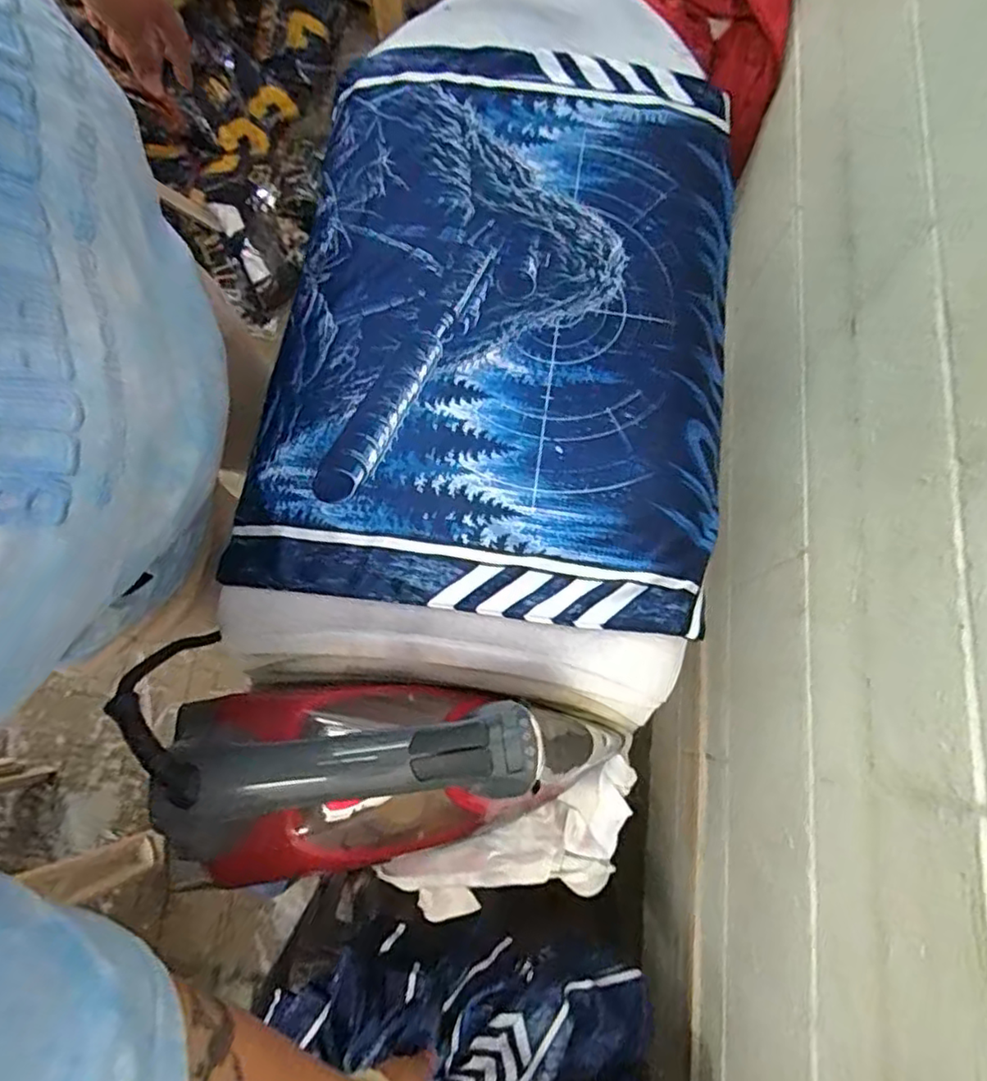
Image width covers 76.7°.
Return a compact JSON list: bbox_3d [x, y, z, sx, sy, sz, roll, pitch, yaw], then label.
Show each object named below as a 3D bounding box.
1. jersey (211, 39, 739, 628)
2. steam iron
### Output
[{"bbox_3d":[0.012,-0.196,0.511,0.372,0.035,0.522,8,77,1],"label":"jersey"},{"bbox_3d":[-0.052,0.134,0.366,0.274,0.106,0.115,-7,77,-3],"label":"steam iron"}]

